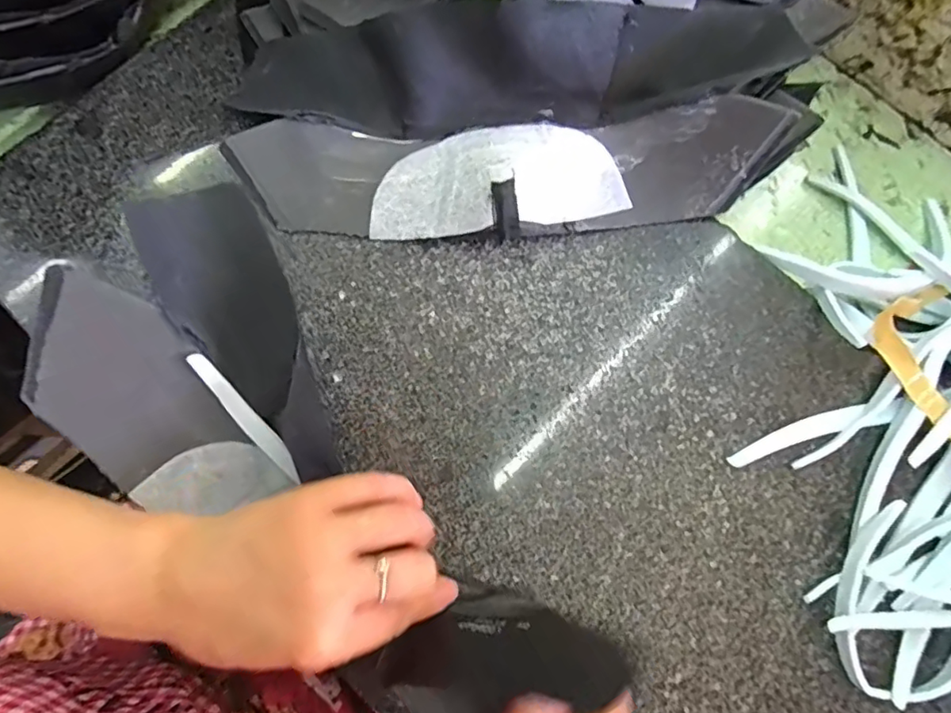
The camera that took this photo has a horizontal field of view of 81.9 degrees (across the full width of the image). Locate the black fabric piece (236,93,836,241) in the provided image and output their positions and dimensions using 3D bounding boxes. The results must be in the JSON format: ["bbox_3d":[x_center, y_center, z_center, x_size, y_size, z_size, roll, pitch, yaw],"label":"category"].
[{"bbox_3d":[0.021,-0.106,0.317,0.325,0.043,0.067,0,79,-1],"label":"black fabric piece"}]

